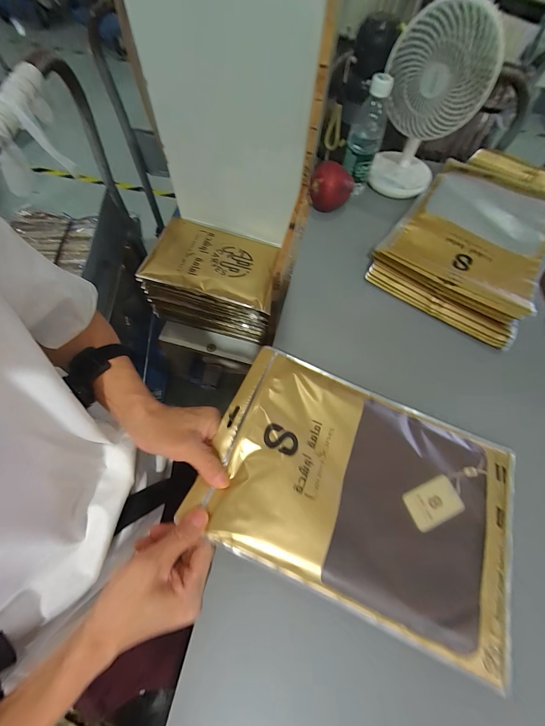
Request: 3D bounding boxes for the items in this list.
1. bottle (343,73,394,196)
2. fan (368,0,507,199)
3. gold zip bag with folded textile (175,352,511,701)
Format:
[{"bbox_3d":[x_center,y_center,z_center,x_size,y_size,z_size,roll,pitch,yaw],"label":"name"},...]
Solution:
[{"bbox_3d":[0.170,-0.417,0.511,0.064,0.162,0.072,14,65,4],"label":"bottle"},{"bbox_3d":[0.261,-0.438,0.477,0.141,0.234,0.093,7,64,0],"label":"fan"},{"bbox_3d":[0.104,0.137,0.319,0.348,0.038,0.237,23,66,8],"label":"gold zip bag with folded textile"}]

